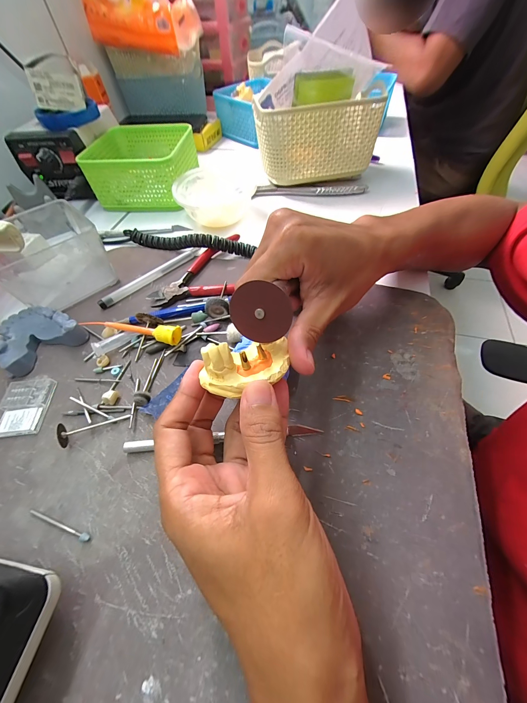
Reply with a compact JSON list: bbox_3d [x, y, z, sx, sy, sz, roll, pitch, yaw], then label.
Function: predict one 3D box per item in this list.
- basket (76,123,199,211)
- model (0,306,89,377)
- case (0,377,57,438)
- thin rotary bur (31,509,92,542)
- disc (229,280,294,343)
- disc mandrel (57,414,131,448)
[{"bbox_3d":[-0.170,-0.275,0.395,0.125,0.067,0.131,2,55,4],"label":"basket"},{"bbox_3d":[-0.201,-0.016,0.239,0.063,0.023,0.053,-33,60,-19],"label":"model"},{"bbox_3d":[-0.191,0.042,0.210,0.037,0.006,0.048,-4,55,0],"label":"case"},{"bbox_3d":[-0.127,0.107,0.164,0.047,0.004,0.004,14,57,12],"label":"thin rotary bur"},{"bbox_3d":[-0.002,-0.019,0.133,0.031,0.030,0.004,17,28,5],"label":"disc"},{"bbox_3d":[-0.123,0.057,0.193,0.045,0.013,0.017,-12,56,-6],"label":"disc mandrel"}]

